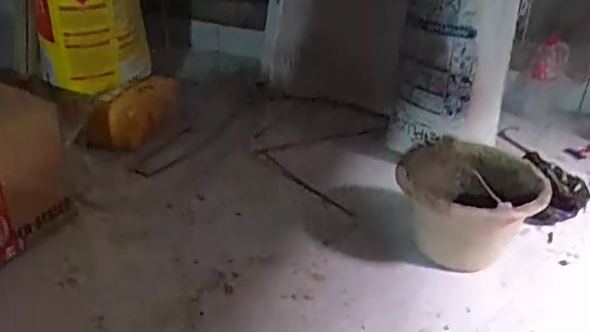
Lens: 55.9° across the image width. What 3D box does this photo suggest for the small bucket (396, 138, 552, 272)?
[{"bbox_3d":[0.316,0.071,1.038,0.244,0.168,0.237,3,31,-2],"label":"small bucket"}]

